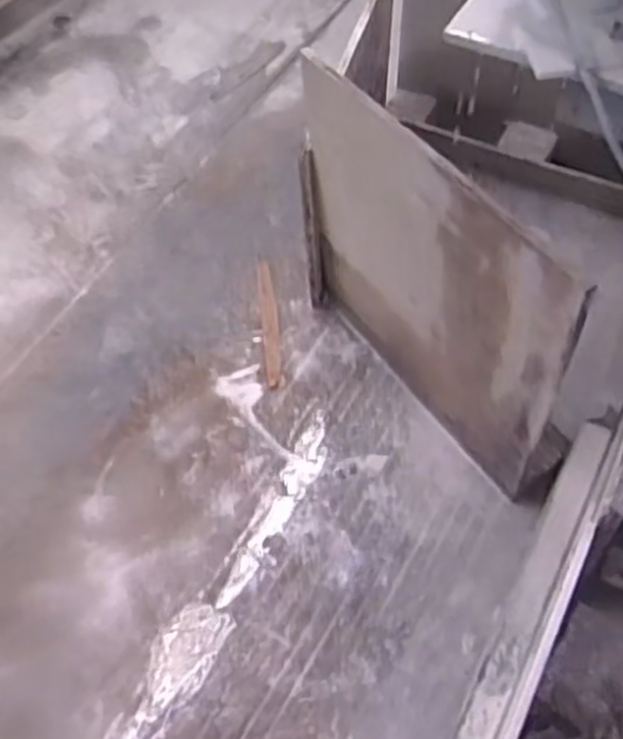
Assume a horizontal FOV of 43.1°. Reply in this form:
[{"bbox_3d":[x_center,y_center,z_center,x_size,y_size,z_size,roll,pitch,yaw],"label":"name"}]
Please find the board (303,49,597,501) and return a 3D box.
[{"bbox_3d":[0.169,-0.124,1.244,0.021,0.627,0.564,-31,60,-19],"label":"board"}]

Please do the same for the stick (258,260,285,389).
[{"bbox_3d":[-0.085,-0.098,1.617,0.034,0.006,0.311,-6,56,-3],"label":"stick"}]

